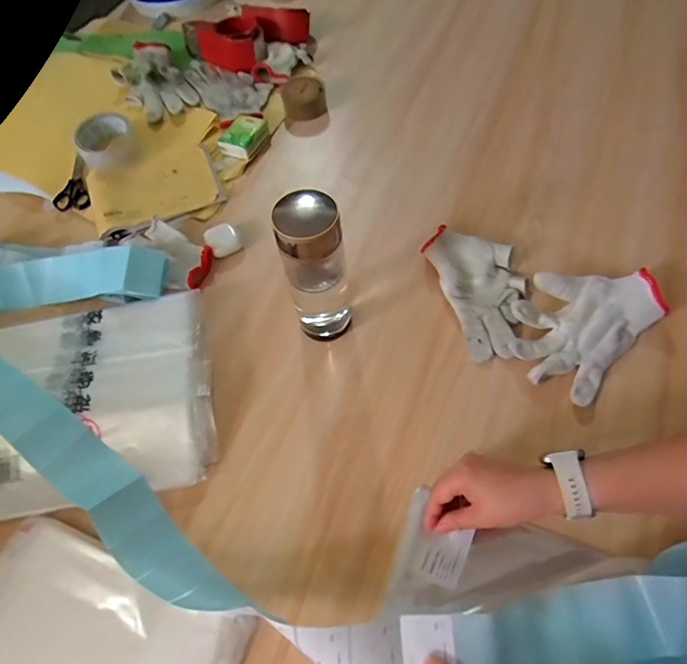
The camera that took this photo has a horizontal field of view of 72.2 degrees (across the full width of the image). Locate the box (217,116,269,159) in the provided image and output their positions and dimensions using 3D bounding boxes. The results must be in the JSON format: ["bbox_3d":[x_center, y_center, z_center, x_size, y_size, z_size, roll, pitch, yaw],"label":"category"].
[{"bbox_3d":[-0.158,-0.316,0.753,0.055,0.020,0.078,23,65,14],"label":"box"}]

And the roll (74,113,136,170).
[{"bbox_3d":[-0.371,-0.300,0.739,0.085,0.039,0.083,-1,62,2],"label":"roll"}]

